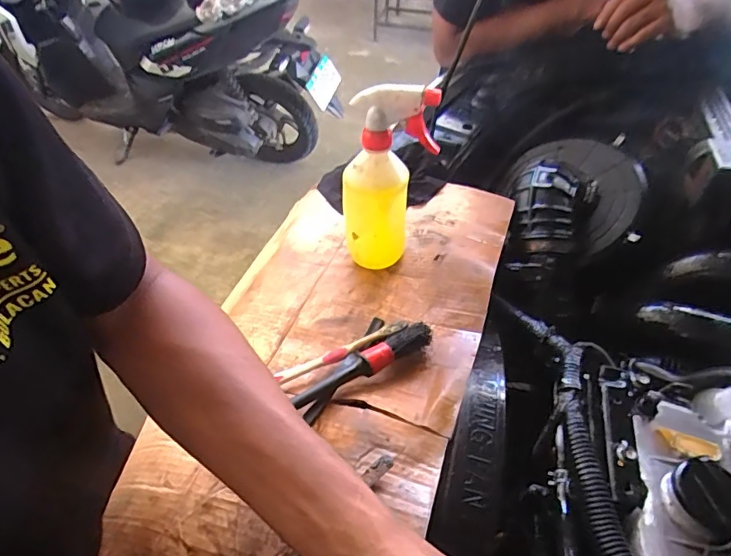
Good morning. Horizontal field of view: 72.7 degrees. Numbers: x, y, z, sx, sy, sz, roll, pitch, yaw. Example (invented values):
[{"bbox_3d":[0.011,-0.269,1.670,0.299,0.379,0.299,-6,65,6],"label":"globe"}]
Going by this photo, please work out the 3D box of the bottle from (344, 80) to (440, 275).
[{"bbox_3d":[0.017,-0.097,0.535,0.091,0.212,0.060,21,49,17],"label":"bottle"}]

